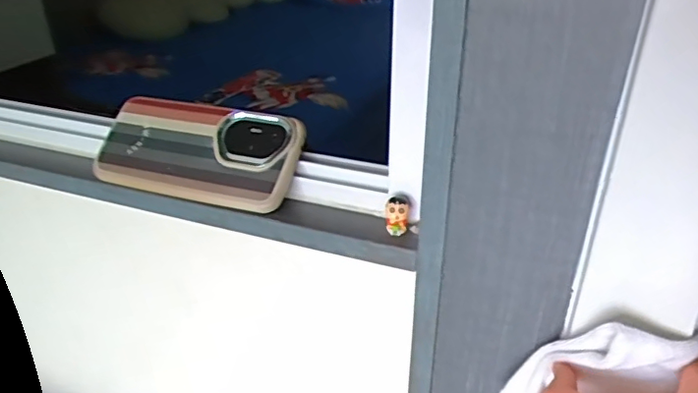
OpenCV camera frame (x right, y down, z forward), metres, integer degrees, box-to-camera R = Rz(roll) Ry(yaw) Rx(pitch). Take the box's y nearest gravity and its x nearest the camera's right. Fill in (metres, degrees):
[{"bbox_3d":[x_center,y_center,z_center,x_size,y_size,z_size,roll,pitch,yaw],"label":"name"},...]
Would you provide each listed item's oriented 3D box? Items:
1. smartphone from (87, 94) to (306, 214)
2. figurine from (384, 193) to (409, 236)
[{"bbox_3d":[-0.120,-0.037,0.438,0.162,0.079,0.010,11,-19,14],"label":"smartphone"},{"bbox_3d":[0.033,0.011,0.383,0.016,0.024,0.016,3,28,7],"label":"figurine"}]

